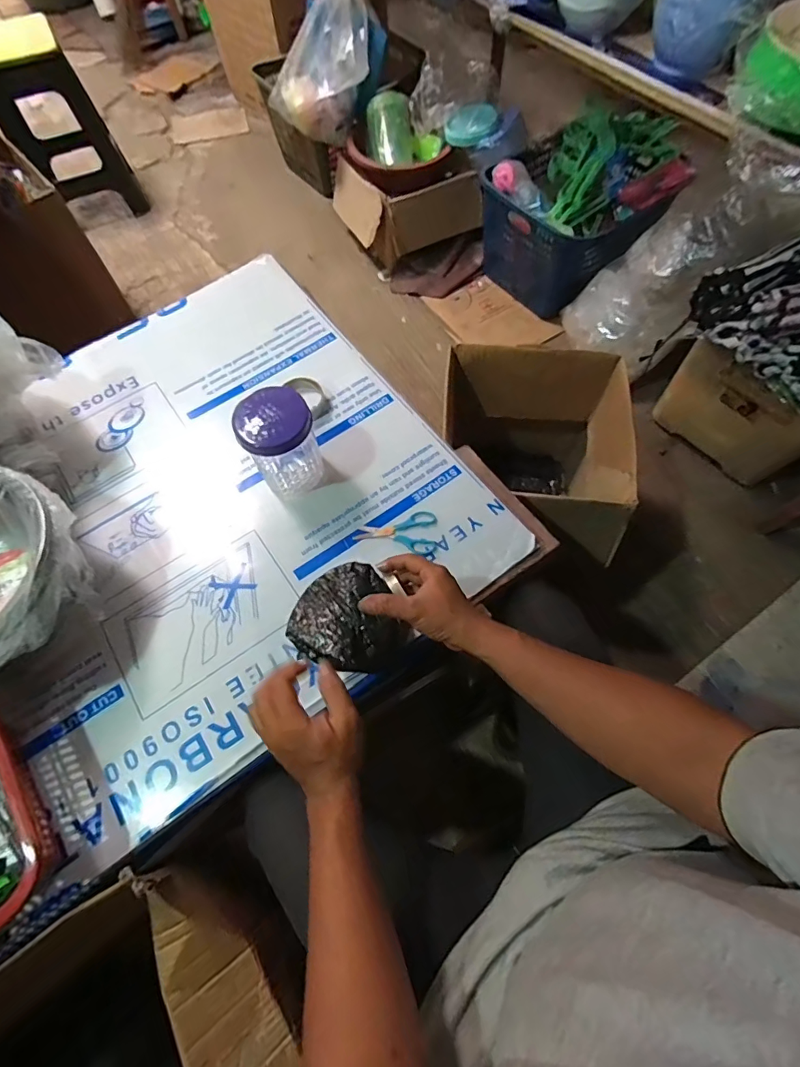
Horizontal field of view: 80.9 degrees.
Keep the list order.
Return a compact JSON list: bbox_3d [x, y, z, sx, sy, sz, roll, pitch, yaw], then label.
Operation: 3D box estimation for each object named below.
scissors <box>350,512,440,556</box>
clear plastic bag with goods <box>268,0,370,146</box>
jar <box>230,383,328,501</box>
[{"bbox_3d":[-0.005,0.001,0.701,0.118,0.009,0.066,-1,66,0],"label":"scissors"},{"bbox_3d":[-0.227,-1.294,1.296,0.275,0.332,0.208,-9,66,-4],"label":"clear plastic bag with goods"},{"bbox_3d":[-0.171,-0.125,0.696,0.098,0.152,0.096,0,66,0],"label":"jar"}]

